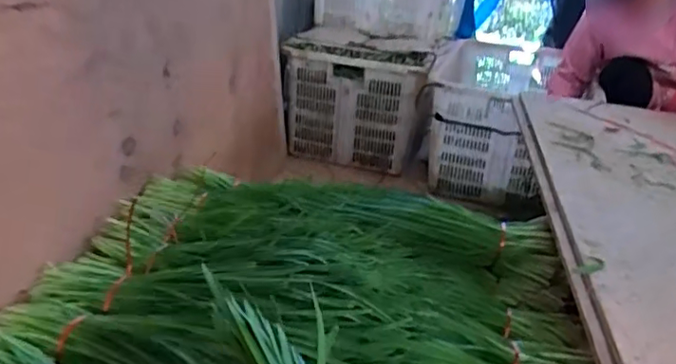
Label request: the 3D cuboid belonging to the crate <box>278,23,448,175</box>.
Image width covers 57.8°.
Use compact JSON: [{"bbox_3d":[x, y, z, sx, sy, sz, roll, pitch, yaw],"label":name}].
[{"bbox_3d":[0.060,-0.269,1.961,0.451,0.377,0.303,11,24,8],"label":"crate"}]

